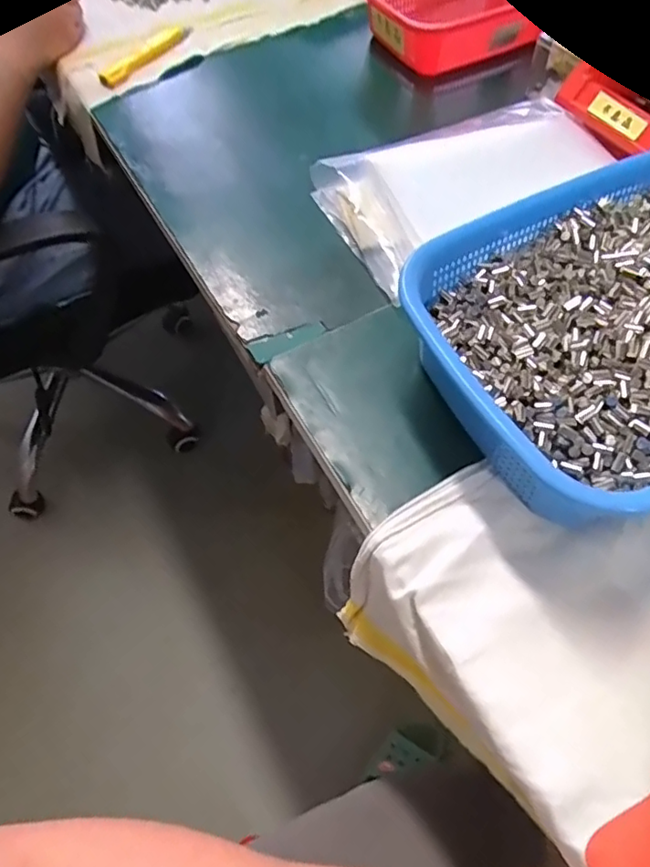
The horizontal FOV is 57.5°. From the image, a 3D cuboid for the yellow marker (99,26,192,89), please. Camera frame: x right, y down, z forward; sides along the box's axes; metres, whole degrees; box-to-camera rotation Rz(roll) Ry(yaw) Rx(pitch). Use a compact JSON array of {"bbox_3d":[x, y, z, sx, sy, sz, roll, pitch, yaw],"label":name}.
[{"bbox_3d":[-0.185,-0.393,0.619,0.018,0.019,0.119,33,67,20],"label":"yellow marker"}]

